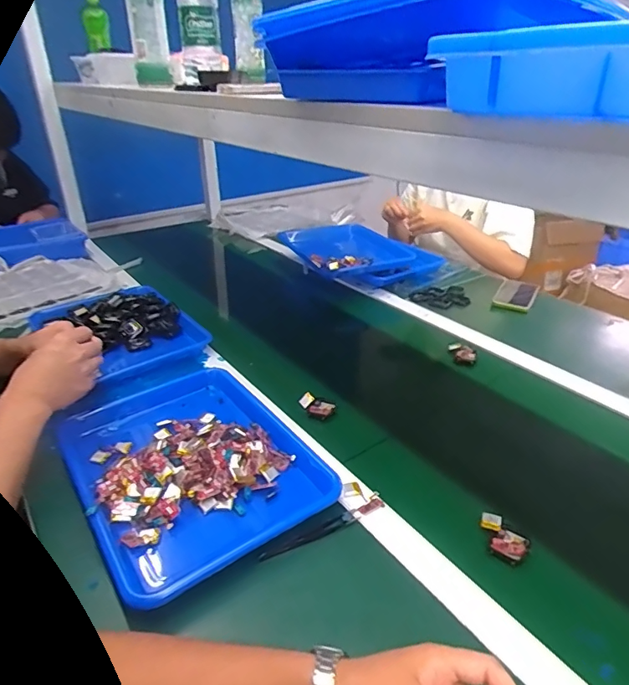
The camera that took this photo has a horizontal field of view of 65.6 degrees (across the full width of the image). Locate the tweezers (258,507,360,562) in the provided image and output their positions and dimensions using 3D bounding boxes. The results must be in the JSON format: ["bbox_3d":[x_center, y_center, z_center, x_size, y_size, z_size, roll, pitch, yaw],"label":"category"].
[{"bbox_3d":[-0.003,0.213,0.537,0.121,0.010,0.016,-17,33,-26],"label":"tweezers"}]

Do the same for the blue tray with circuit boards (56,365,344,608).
[{"bbox_3d":[-0.159,0.148,0.627,0.266,0.044,0.350,-21,35,-31],"label":"blue tray with circuit boards"}]

